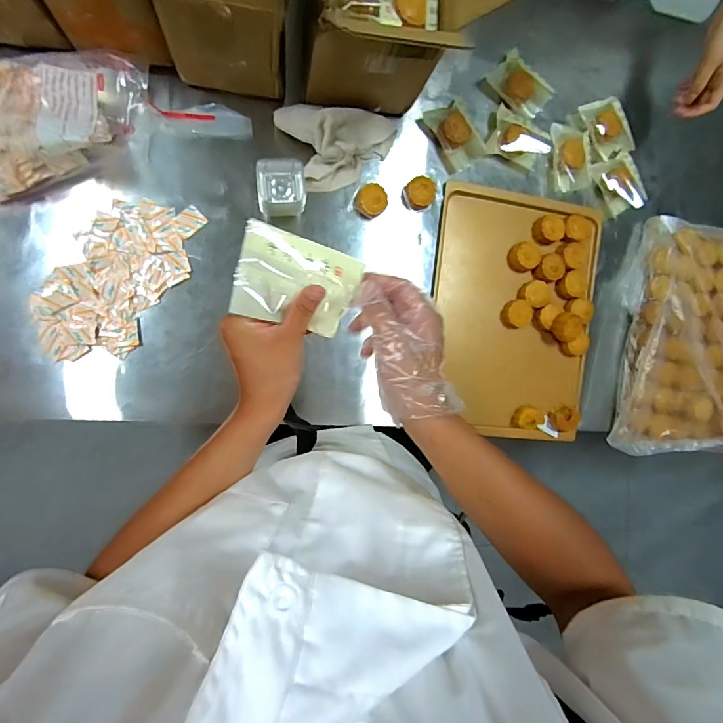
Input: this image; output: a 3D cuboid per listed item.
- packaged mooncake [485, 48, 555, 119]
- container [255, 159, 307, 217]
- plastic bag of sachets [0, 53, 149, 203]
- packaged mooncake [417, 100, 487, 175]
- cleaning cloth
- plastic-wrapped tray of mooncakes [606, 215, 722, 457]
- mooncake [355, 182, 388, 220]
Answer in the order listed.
[{"bbox_3d":[0.271,-0.468,0.699,0.106,0.035,0.065,44,84,-10],"label":"packaged mooncake"},{"bbox_3d":[-0.121,-0.259,0.617,0.067,0.073,0.073,-3,94,-11],"label":"container"},{"bbox_3d":[-0.427,-0.313,0.549,0.246,0.087,0.214,4,92,-12],"label":"plastic bag of sachets"},{"bbox_3d":[0.158,-0.383,0.686,0.070,0.033,0.108,-36,99,-7],"label":"packaged mooncake"},{"bbox_3d":[-0.040,-0.334,0.634,0.188,0.065,0.120,5,92,-12],"label":"cleaning cloth"},{"bbox_3d":[0.670,-0.037,0.789,0.370,0.053,0.444,7,92,-12],"label":"plastic-wrapped tray of mooncakes"},{"bbox_3d":[0.014,-0.260,0.671,0.047,0.034,0.050,-1,93,-11],"label":"mooncake"}]

